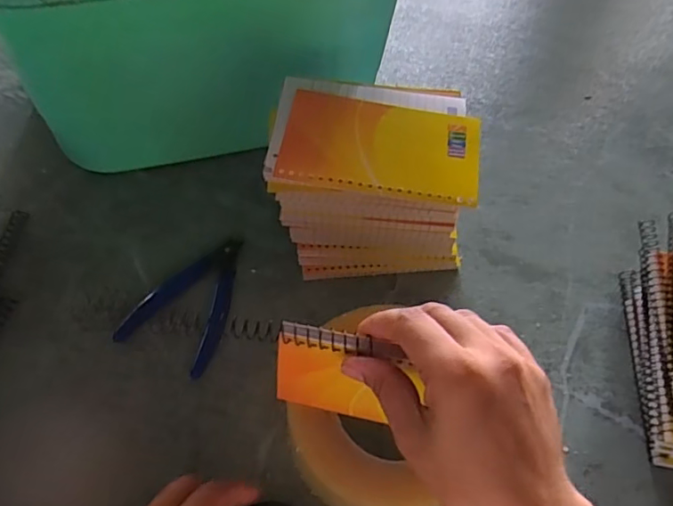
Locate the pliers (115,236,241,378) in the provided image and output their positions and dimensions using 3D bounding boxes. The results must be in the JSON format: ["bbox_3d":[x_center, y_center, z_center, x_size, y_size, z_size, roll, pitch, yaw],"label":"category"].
[{"bbox_3d":[-0.104,0.033,0.416,0.070,0.006,0.112,25,58,12],"label":"pliers"}]

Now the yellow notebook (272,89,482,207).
[{"bbox_3d":[0.031,-0.073,0.367,0.129,0.006,0.079,9,56,2],"label":"yellow notebook"}]

